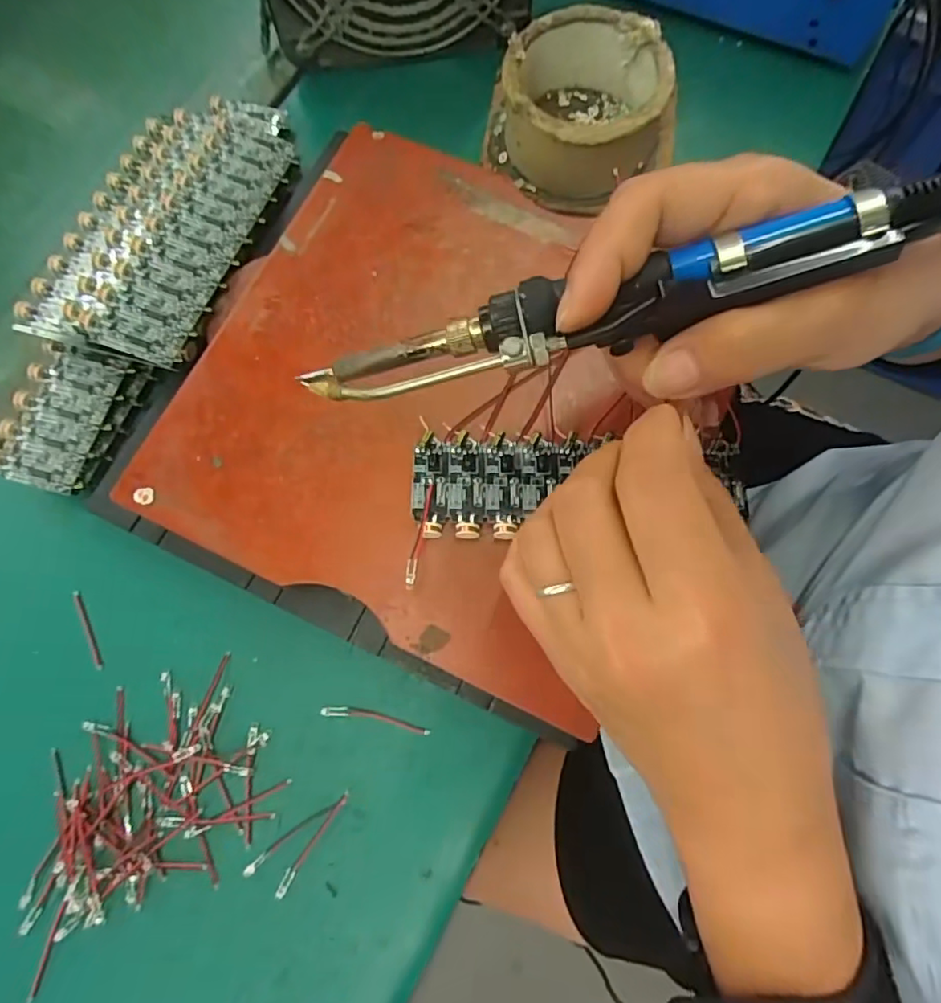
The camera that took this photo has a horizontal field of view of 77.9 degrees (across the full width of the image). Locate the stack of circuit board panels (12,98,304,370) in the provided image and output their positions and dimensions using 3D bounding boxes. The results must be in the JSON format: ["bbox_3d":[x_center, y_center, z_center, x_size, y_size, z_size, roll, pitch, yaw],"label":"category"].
[{"bbox_3d":[-0.158,-0.153,0.312,0.094,0.049,0.181,14,75,8],"label":"stack of circuit board panels"}]

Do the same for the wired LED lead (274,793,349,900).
[{"bbox_3d":[-0.069,0.148,0.251,0.005,0.004,0.048,33,78,10],"label":"wired LED lead"}]

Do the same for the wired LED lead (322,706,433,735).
[{"bbox_3d":[-0.043,0.098,0.262,0.050,0.004,0.006,9,75,4],"label":"wired LED lead"}]

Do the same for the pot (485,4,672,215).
[{"bbox_3d":[0.060,-0.218,0.323,0.094,0.049,0.087,-1,74,3],"label":"pot"}]

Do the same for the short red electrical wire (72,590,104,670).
[{"bbox_3d":[-0.183,0.061,0.276,0.005,0.004,0.040,-26,75,-5],"label":"short red electrical wire"}]

